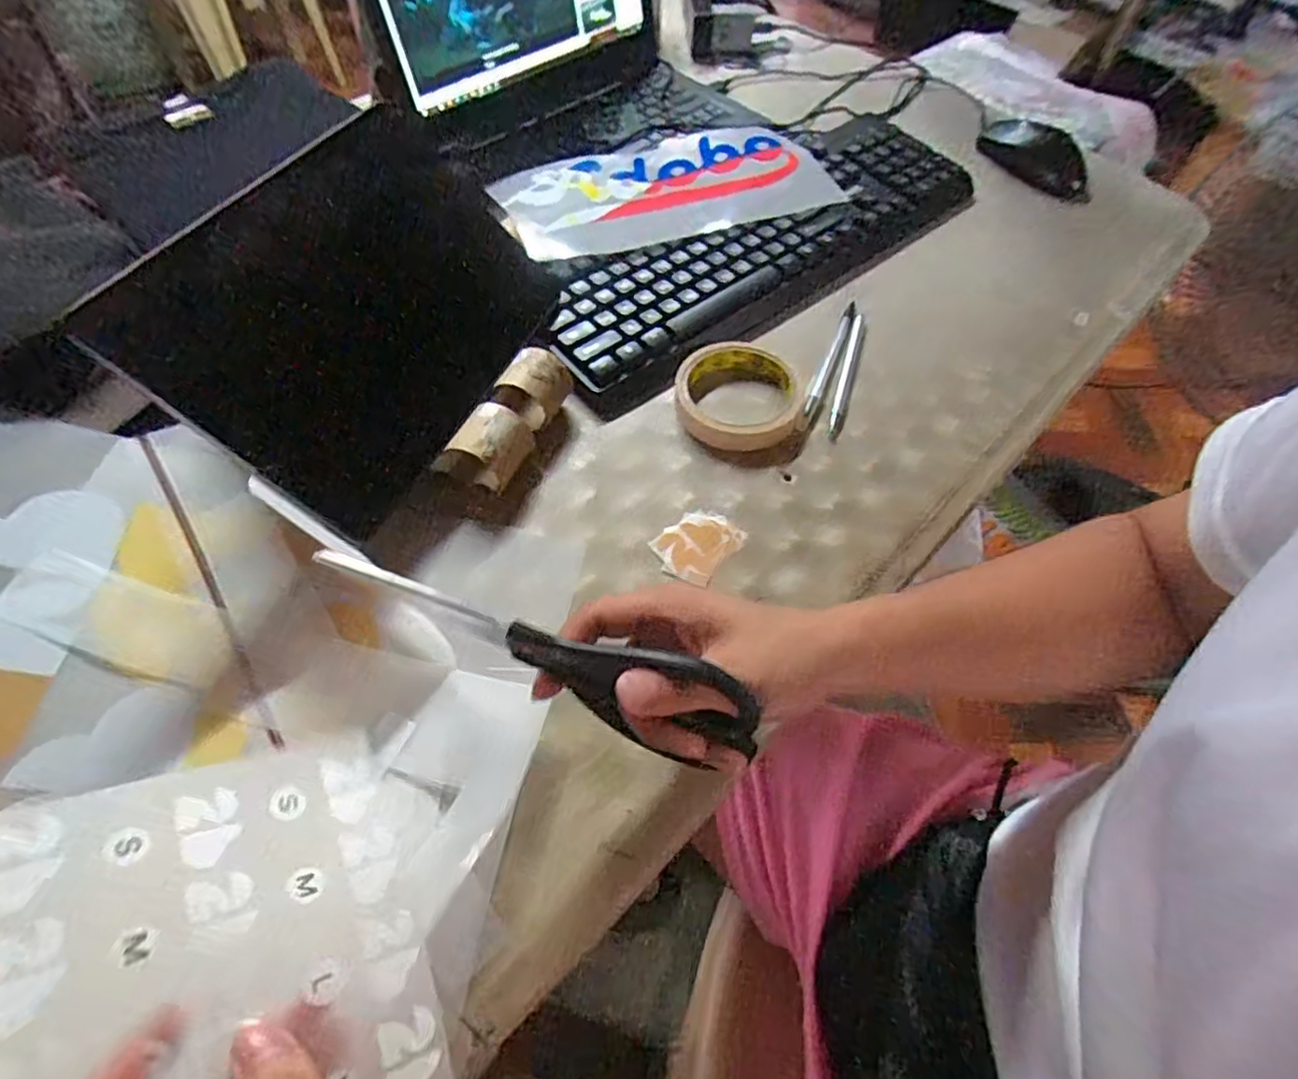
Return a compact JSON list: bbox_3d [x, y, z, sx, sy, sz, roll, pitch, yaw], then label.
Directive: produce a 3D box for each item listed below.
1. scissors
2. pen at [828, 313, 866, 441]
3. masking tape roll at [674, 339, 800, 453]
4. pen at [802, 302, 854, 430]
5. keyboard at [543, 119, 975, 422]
[{"bbox_3d":[-0.046,0.050,0.280,0.191,0.053,0.021,21,55,0],"label":"scissors"},{"bbox_3d":[0.153,-0.128,0.509,0.011,0.016,0.139,17,59,9],"label":"pen"},{"bbox_3d":[0.066,-0.109,0.492,0.090,0.029,0.092,1,58,-1],"label":"masking tape roll"},{"bbox_3d":[0.143,-0.138,0.521,0.012,0.015,0.154,20,59,11],"label":"pen"},{"bbox_3d":[0.100,-0.254,0.569,0.454,0.022,0.124,-35,82,-18],"label":"keyboard"}]

